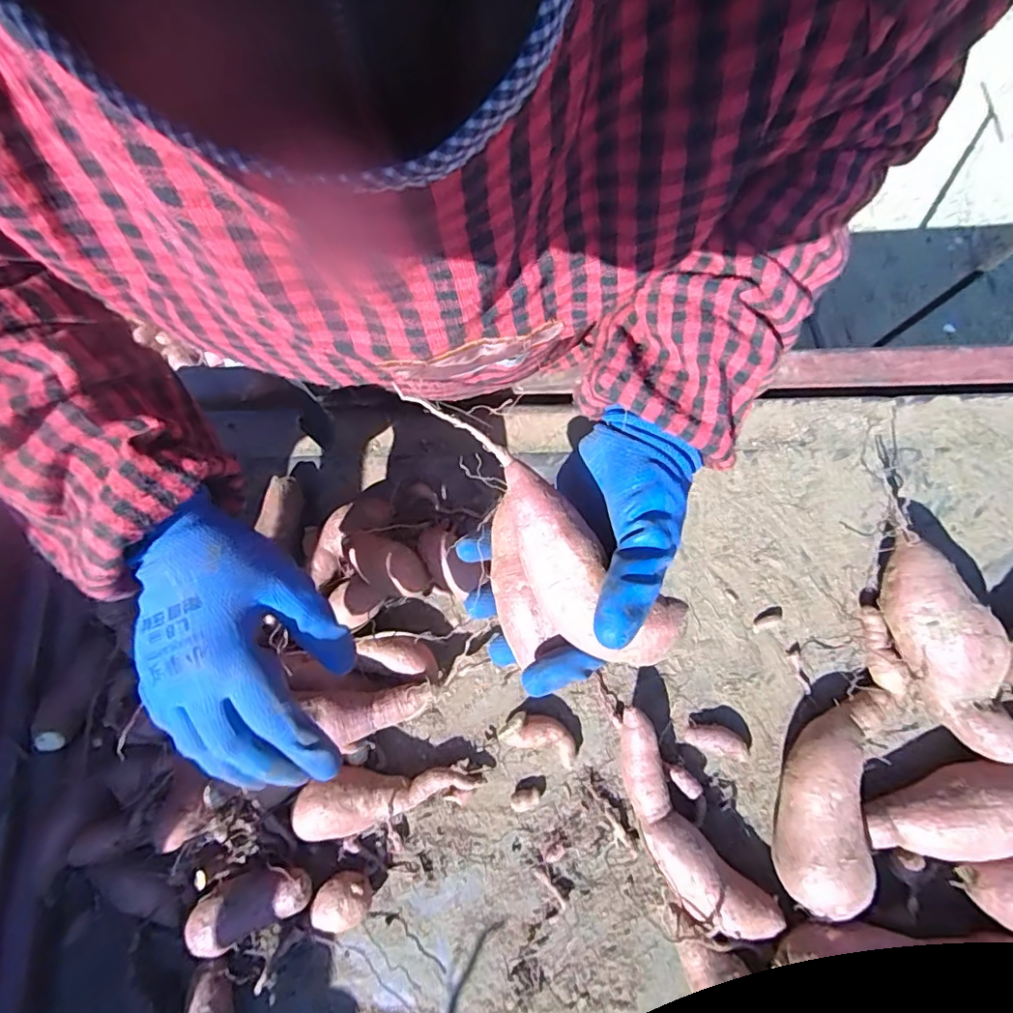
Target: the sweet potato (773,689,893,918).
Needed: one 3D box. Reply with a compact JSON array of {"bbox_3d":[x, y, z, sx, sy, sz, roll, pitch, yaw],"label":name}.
[{"bbox_3d":[0.224,0.196,0.383,0.065,0.045,0.152,20,72,9],"label":"sweet potato"}]

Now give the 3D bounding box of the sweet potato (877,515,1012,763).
[{"bbox_3d":[0.306,0.093,0.389,0.047,0.048,0.158,-22,71,-6],"label":"sweet potato"}]

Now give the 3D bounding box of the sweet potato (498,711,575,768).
[{"bbox_3d":[0.026,0.176,0.426,0.058,0.025,0.028,21,73,9],"label":"sweet potato"}]

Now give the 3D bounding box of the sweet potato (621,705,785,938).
[{"bbox_3d":[0.121,0.229,0.391,0.050,0.036,0.161,-33,73,-9],"label":"sweet potato"}]

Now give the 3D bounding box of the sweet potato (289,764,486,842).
[{"bbox_3d":[-0.092,0.212,0.416,0.131,0.039,0.049,-18,71,-4],"label":"sweet potato"}]

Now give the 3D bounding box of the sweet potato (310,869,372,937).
[{"bbox_3d":[-0.122,0.292,0.408,0.044,0.034,0.036,-33,73,-9],"label":"sweet potato"}]

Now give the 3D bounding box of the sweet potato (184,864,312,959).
[{"bbox_3d":[-0.183,0.282,0.394,0.089,0.034,0.039,-26,72,-7],"label":"sweet potato"}]

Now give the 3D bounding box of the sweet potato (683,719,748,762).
[{"bbox_3d":[0.157,0.175,0.414,0.045,0.018,0.019,15,72,7],"label":"sweet potato"}]

